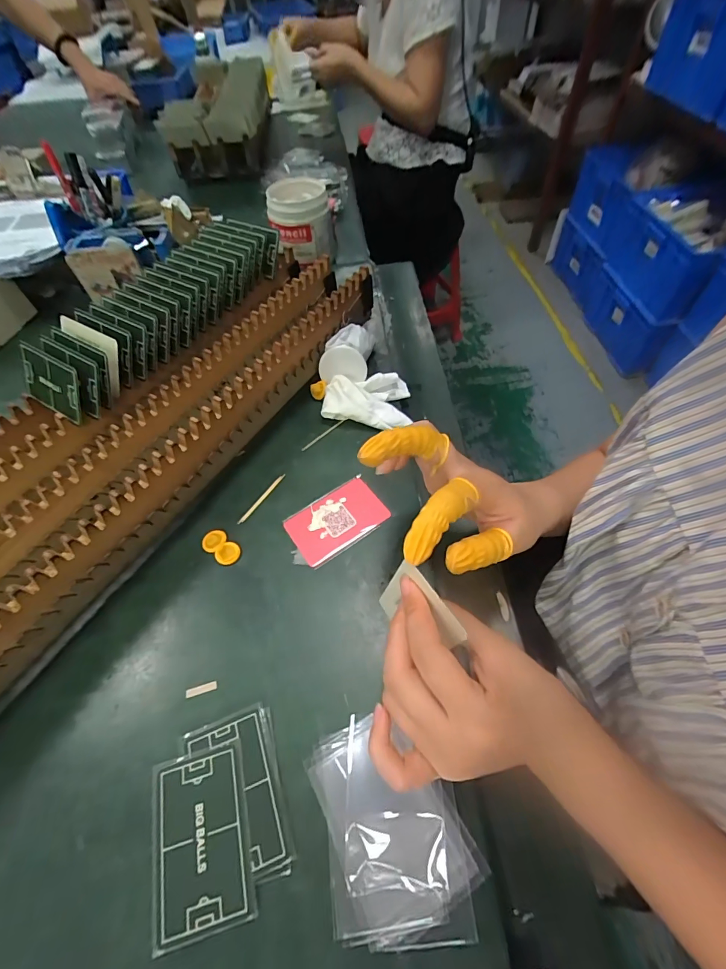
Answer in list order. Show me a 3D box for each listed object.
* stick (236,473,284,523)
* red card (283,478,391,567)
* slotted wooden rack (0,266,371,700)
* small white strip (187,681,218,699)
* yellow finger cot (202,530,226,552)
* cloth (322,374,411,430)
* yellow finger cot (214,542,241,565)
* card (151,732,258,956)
[{"bbox_3d":[-0.096,0.012,0.382,0.005,0.004,0.064,28,62,19],"label":"stick"},{"bbox_3d":[-0.024,0.032,0.366,0.085,0.004,0.054,-31,59,-16],"label":"red card"},{"bbox_3d":[-0.166,-0.025,0.363,0.061,0.081,0.566,26,61,20],"label":"slotted wooden rack"},{"bbox_3d":[-0.118,0.150,0.292,0.023,0.004,0.006,-15,57,-8],"label":"small white strip"},{"bbox_3d":[-0.133,0.050,0.357,0.021,0.004,0.021,-2,56,3],"label":"yellow finger cot"},{"bbox_3d":[0.004,-0.093,0.430,0.089,0.033,0.068,0,56,4],"label":"cloth"},{"bbox_3d":[-0.118,0.060,0.350,0.019,0.005,0.020,-2,56,3],"label":"yellow finger cot"},{"bbox_3d":[-0.099,0.214,0.244,0.056,0.004,0.087,-16,56,-7],"label":"card"}]

